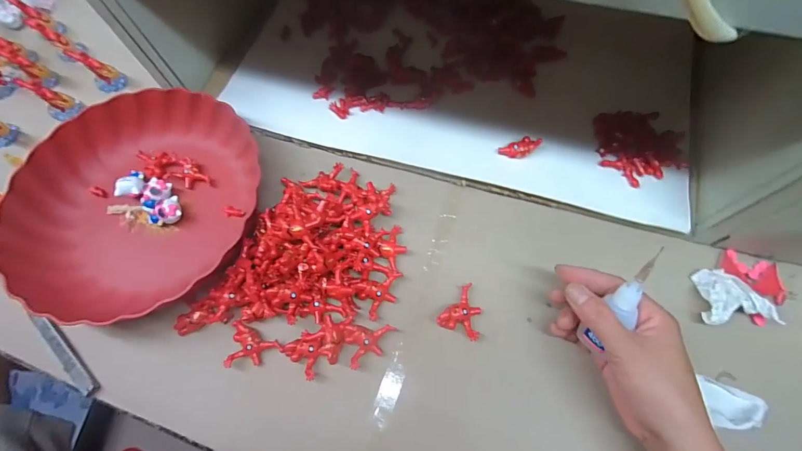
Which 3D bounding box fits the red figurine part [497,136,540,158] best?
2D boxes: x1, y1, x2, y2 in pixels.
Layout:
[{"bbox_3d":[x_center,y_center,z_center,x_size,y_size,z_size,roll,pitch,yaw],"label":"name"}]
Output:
[{"bbox_3d":[0.124,-0.080,0.392,0.042,0.010,0.019,-22,67,-6],"label":"red figurine part"}]

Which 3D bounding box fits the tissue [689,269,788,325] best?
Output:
[{"bbox_3d":[0.296,0.064,0.342,0.054,0.026,0.049,-1,67,3],"label":"tissue"}]

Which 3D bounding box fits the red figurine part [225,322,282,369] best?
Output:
[{"bbox_3d":[-0.130,0.108,0.339,0.044,0.012,0.037,2,67,4],"label":"red figurine part"}]

